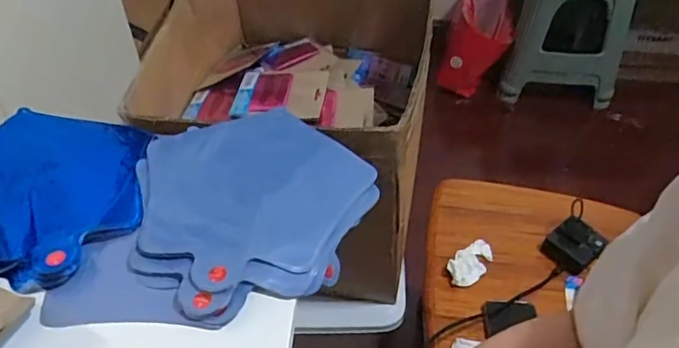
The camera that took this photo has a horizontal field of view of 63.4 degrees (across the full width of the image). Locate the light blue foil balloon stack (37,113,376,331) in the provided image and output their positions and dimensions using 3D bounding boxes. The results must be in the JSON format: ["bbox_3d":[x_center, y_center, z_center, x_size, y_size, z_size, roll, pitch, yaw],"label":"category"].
[{"bbox_3d":[-0.096,0.027,0.545,0.238,0.036,0.296,7,46,8],"label":"light blue foil balloon stack"}]

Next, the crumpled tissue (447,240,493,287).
[{"bbox_3d":[0.215,0.138,0.890,0.051,0.029,0.107,25,51,24],"label":"crumpled tissue"}]

